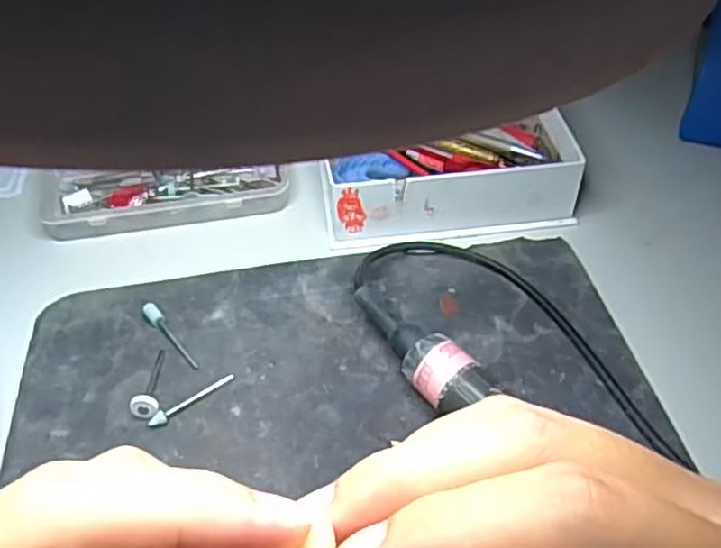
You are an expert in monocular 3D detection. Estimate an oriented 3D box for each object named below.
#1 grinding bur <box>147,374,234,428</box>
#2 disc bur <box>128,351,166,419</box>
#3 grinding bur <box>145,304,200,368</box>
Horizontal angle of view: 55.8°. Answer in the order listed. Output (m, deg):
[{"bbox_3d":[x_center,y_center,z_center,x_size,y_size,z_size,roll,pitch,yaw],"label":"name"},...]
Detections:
[{"bbox_3d":[-0.079,0.059,0.321,0.044,0.005,0.006,-35,55,-28],"label":"grinding bur"},{"bbox_3d":[-0.101,0.051,0.326,0.012,0.012,0.043,-3,46,-2],"label":"disc bur"},{"bbox_3d":[-0.098,0.032,0.347,0.008,0.006,0.048,-28,52,-24],"label":"grinding bur"}]

